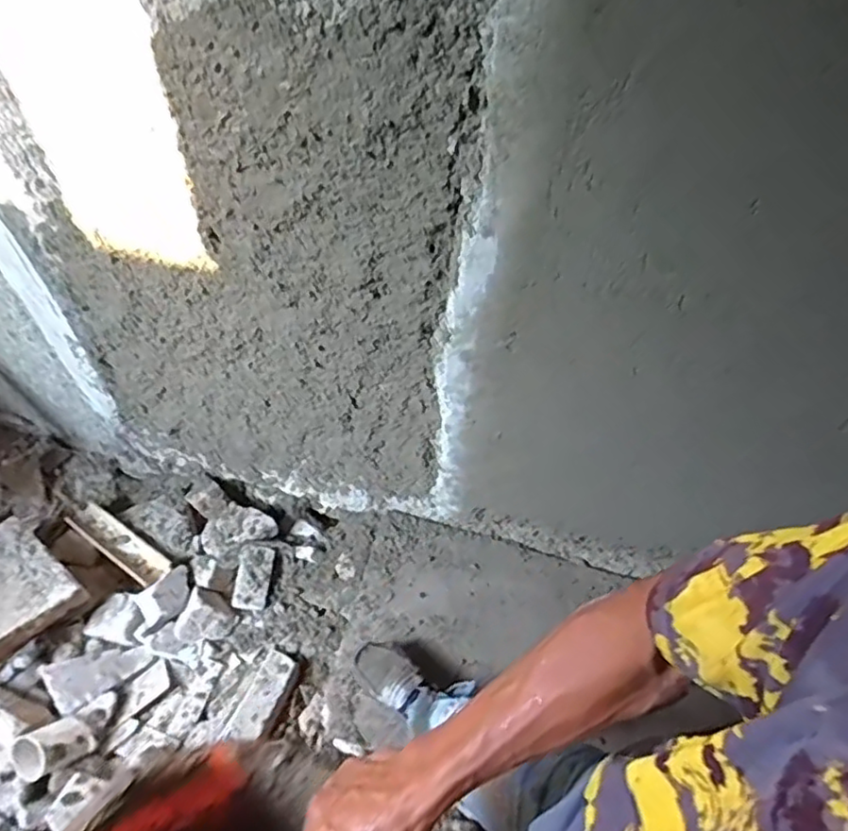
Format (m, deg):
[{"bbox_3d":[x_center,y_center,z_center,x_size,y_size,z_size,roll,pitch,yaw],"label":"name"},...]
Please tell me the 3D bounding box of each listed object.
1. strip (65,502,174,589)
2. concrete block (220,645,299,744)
[{"bbox_3d":[-0.744,0.313,1.519,0.315,0.020,0.082,29,61,20],"label":"strip"},{"bbox_3d":[-0.353,0.629,1.373,0.087,0.035,0.196,11,48,24],"label":"concrete block"}]

